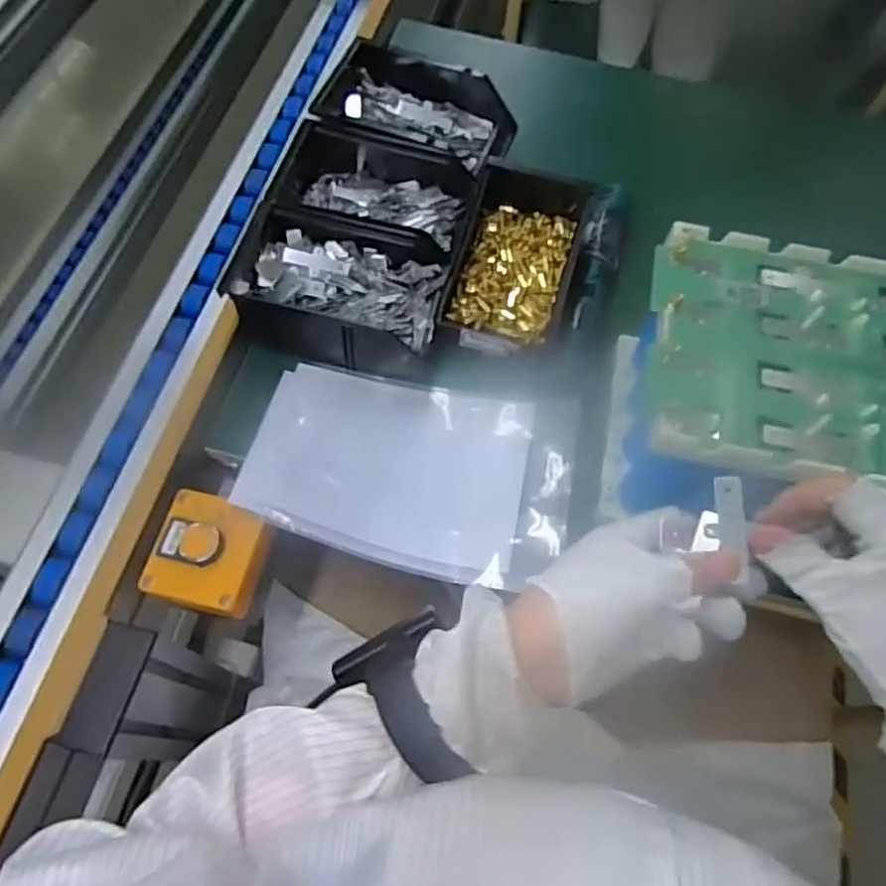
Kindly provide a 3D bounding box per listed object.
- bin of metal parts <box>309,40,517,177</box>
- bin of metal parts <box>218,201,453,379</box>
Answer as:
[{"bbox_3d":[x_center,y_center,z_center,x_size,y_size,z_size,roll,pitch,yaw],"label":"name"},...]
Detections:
[{"bbox_3d":[-0.026,-0.326,0.665,0.185,0.064,0.131,19,65,5],"label":"bin of metal parts"},{"bbox_3d":[-0.089,-0.131,0.579,0.178,0.068,0.124,13,64,3],"label":"bin of metal parts"}]

